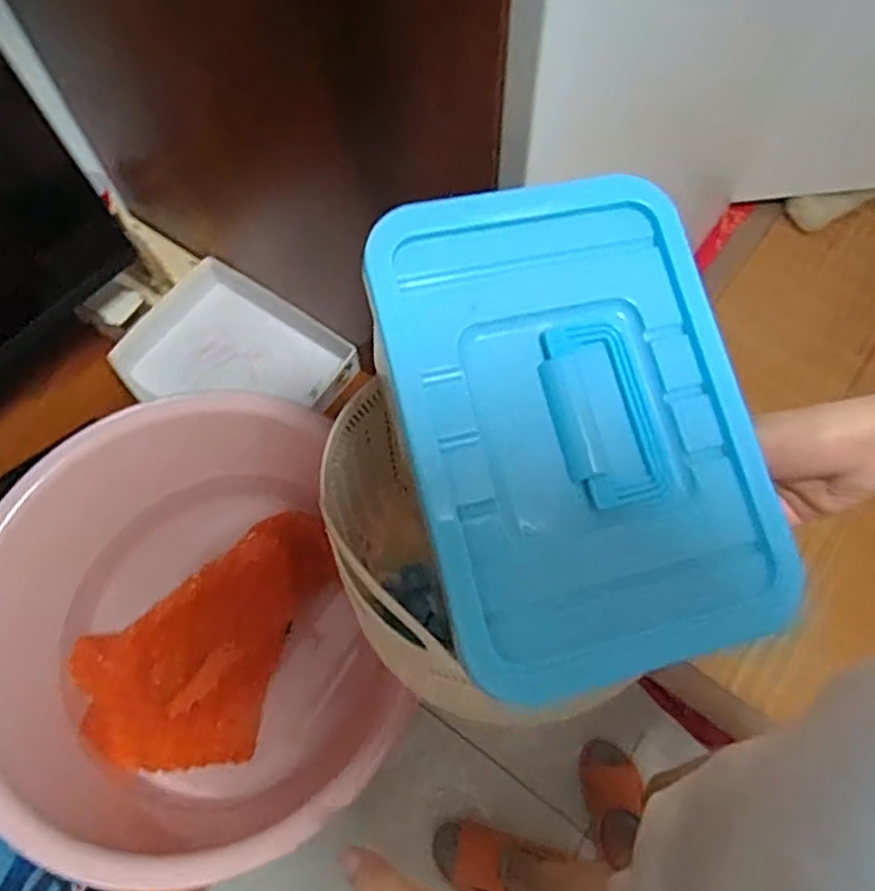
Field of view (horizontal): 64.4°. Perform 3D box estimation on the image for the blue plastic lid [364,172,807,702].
[{"bbox_3d":[0.063,-0.013,0.305,0.154,0.014,0.212,-13,80,-11],"label":"blue plastic lid"}]

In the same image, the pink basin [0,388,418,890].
[{"bbox_3d":[-0.205,0.153,0.563,0.287,0.150,0.323,-4,65,-1],"label":"pink basin"}]

